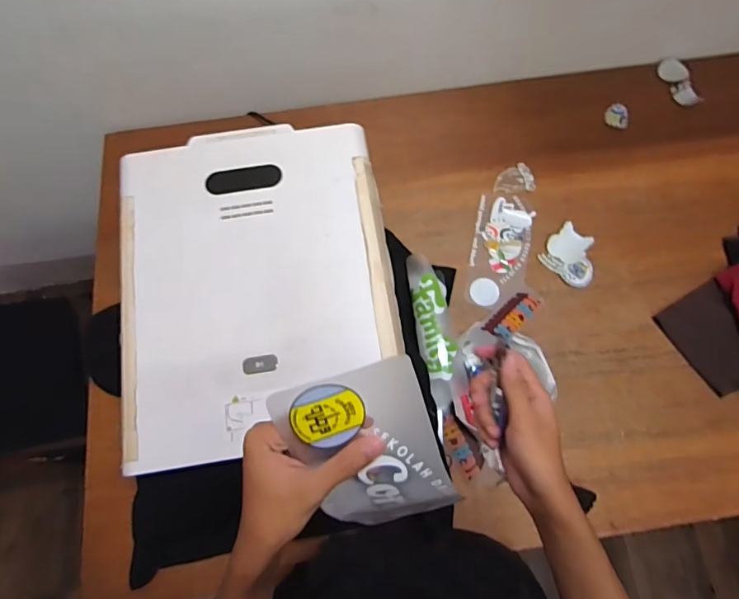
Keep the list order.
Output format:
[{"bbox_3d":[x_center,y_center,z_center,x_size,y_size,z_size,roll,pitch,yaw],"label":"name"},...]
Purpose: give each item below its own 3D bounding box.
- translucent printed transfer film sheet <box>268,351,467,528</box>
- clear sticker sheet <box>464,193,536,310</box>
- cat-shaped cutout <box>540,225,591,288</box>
[{"bbox_3d":[0.000,0.116,0.350,0.105,0.014,0.145,-17,112,8],"label":"translucent printed transfer film sheet"},{"bbox_3d":[0.250,-0.095,0.893,0.108,0.005,0.237,11,73,6],"label":"clear sticker sheet"},{"bbox_3d":[0.385,-0.083,0.881,0.100,0.005,0.104,37,79,18],"label":"cat-shaped cutout"}]

